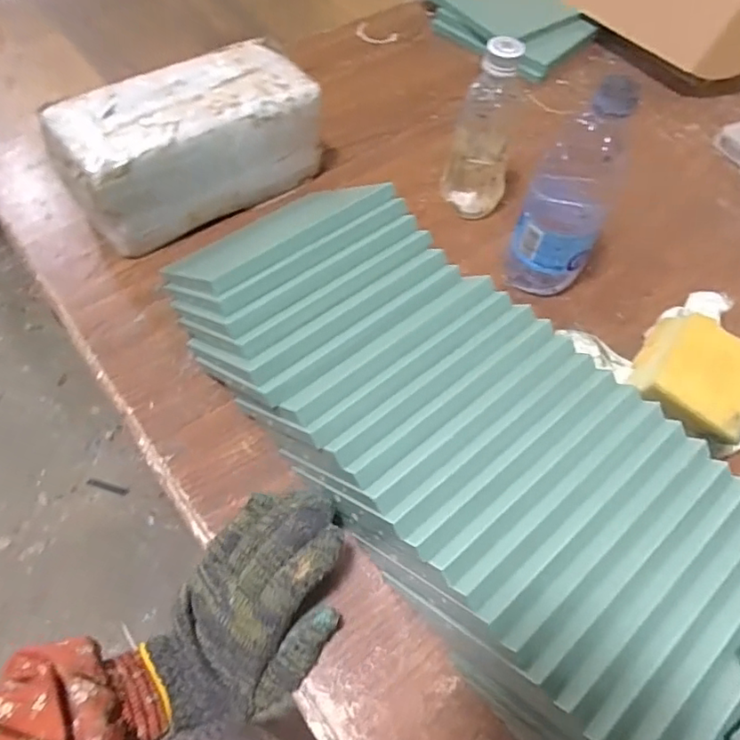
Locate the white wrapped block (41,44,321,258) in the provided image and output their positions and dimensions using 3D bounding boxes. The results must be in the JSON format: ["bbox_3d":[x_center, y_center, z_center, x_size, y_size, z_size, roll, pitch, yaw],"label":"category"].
[{"bbox_3d":[-0.164,-0.207,0.530,0.230,0.120,0.097,-37,68,-22],"label":"white wrapped block"}]

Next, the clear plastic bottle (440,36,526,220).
[{"bbox_3d":[0.109,-0.221,0.530,0.059,0.167,0.060,14,60,5],"label":"clear plastic bottle"}]

